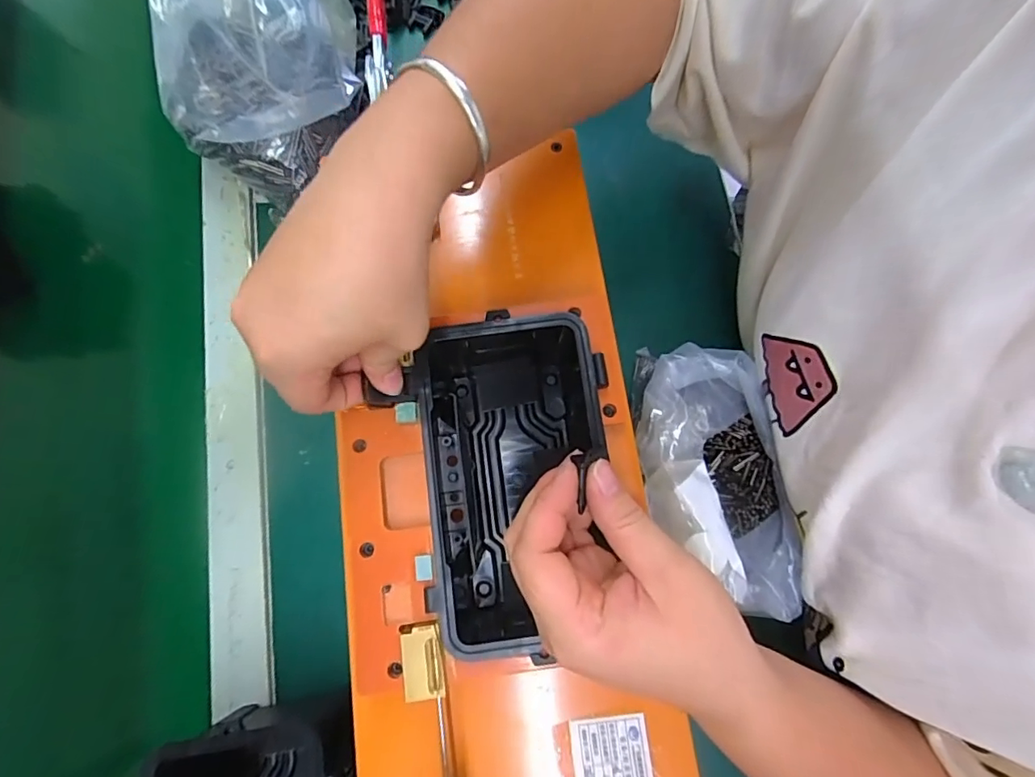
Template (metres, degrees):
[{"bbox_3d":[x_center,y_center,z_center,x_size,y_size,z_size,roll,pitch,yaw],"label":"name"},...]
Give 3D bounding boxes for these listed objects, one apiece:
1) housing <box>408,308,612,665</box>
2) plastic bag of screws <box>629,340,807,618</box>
[{"bbox_3d":[-0.001,0.053,0.305,0.110,0.083,0.174,-7,79,-1],"label":"housing"},{"bbox_3d":[0.122,0.053,0.310,0.080,0.045,0.163,-14,78,-3],"label":"plastic bag of screws"}]

